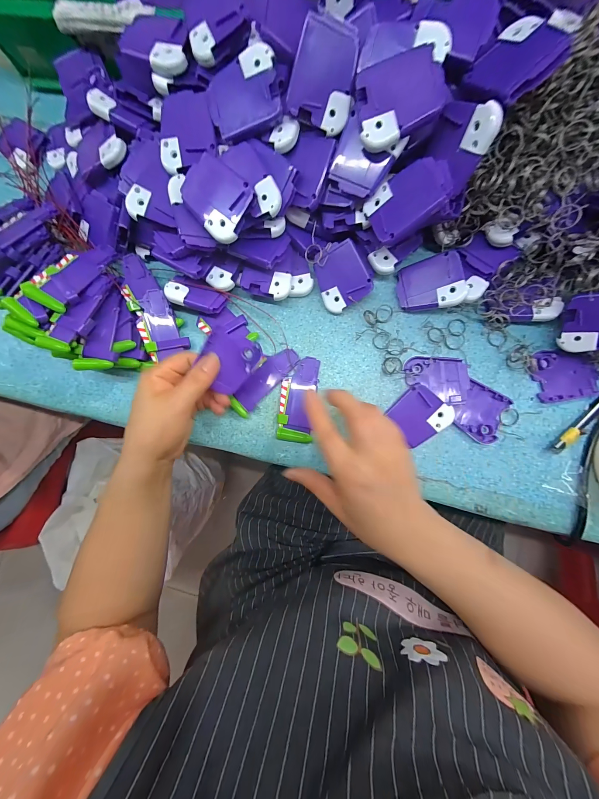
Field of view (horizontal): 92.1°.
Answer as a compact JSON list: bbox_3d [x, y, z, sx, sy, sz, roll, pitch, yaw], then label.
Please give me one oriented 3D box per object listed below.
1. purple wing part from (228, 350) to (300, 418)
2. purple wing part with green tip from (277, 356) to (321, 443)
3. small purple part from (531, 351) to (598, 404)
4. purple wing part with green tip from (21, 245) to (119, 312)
[{"bbox_3d":[-0.040,-0.022,0.313,0.031,0.008,0.087,44,90,5],"label":"purple wing part"},{"bbox_3d":[-0.001,-0.001,0.307,0.038,0.013,0.088,6,86,5],"label":"purple wing part with green tip"},{"bbox_3d":[0.268,-0.025,0.289,0.059,0.006,0.050,-10,85,4],"label":"small purple part"},{"bbox_3d":[-0.228,-0.128,0.293,0.046,0.007,0.088,33,69,5],"label":"purple wing part with green tip"}]

